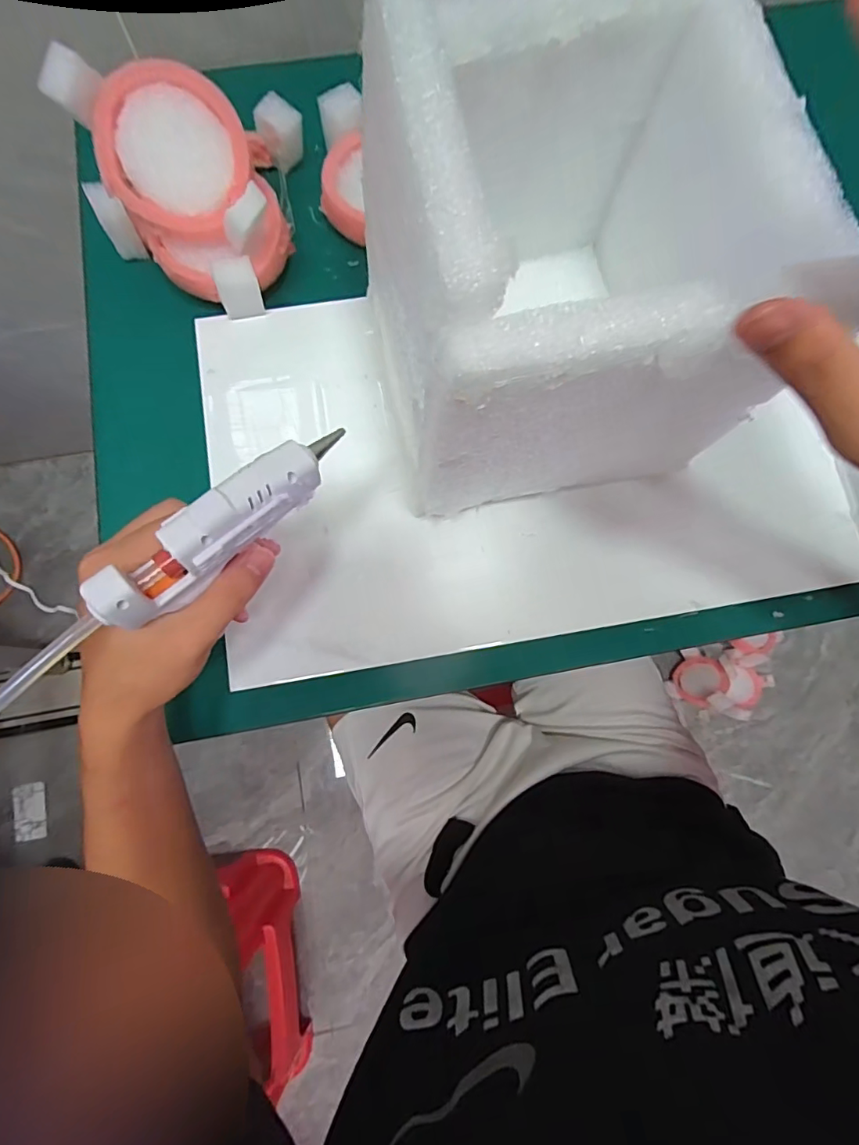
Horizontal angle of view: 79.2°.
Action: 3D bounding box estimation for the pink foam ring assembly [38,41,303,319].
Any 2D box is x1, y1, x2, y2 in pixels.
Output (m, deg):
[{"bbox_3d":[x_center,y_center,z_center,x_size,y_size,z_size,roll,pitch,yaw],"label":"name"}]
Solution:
[{"bbox_3d":[-0.179,-0.297,0.383,0.138,0.115,0.173,3,79,-1],"label":"pink foam ring assembly"}]

